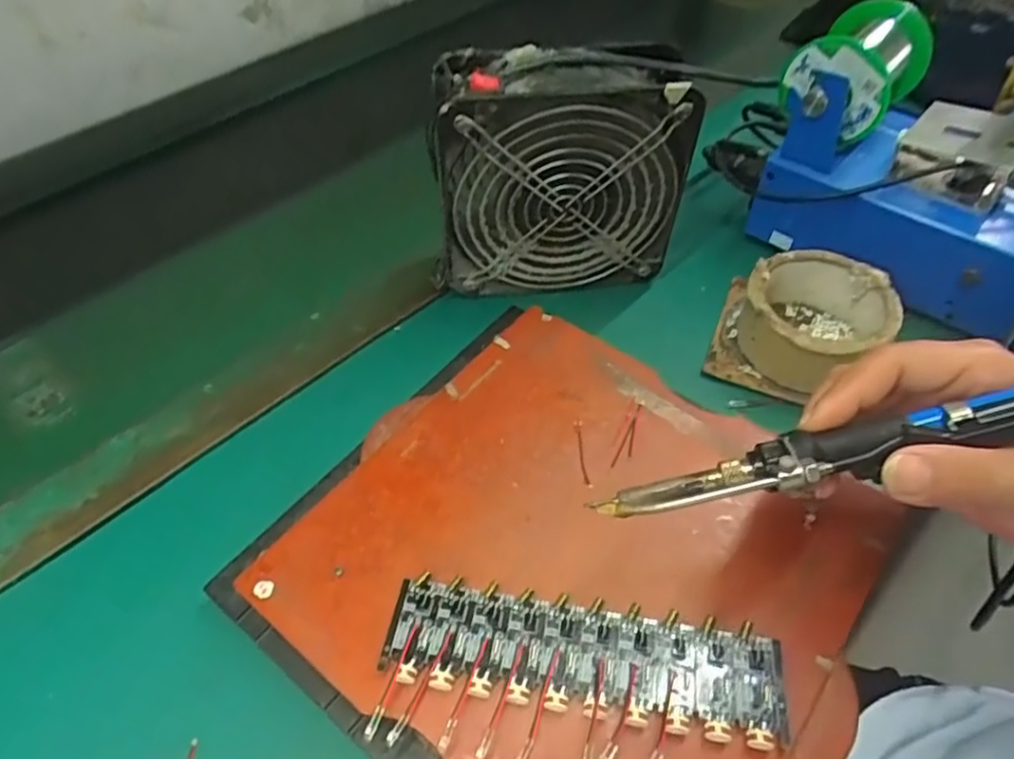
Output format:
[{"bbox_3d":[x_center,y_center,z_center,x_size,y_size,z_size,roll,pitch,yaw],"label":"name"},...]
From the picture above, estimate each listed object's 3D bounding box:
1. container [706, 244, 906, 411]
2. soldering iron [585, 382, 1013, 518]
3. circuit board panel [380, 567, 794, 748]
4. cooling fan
[{"bbox_3d":[0.186,-0.037,0.419,0.096,0.051,0.087,16,52,17],"label":"container"},{"bbox_3d":[0.138,0.024,0.251,0.213,0.020,0.025,-15,50,7],"label":"soldering iron"},{"bbox_3d":[0.031,0.115,0.278,0.161,0.007,0.047,6,51,9],"label":"circuit board panel"},{"bbox_3d":[0.033,-0.124,0.420,0.155,0.147,0.055,-6,49,-1],"label":"cooling fan"}]

